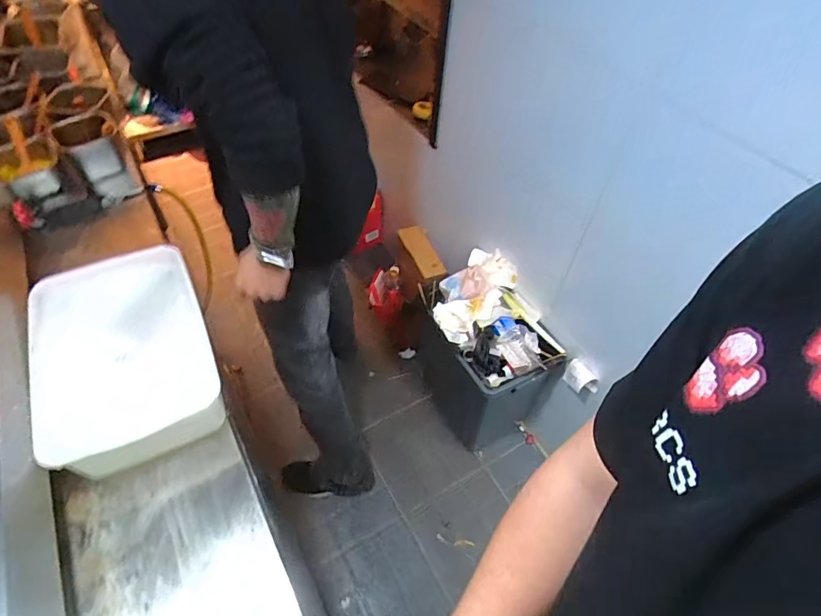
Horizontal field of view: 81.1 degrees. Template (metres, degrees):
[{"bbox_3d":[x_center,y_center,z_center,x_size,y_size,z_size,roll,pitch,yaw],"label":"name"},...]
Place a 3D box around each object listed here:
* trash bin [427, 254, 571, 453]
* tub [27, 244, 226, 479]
[{"bbox_3d":[0.187,0.162,1.406,0.297,0.511,0.381,-27,57,-23],"label":"trash bin"},{"bbox_3d":[-0.441,0.080,0.762,0.237,0.119,0.342,-19,54,-18],"label":"tub"}]

